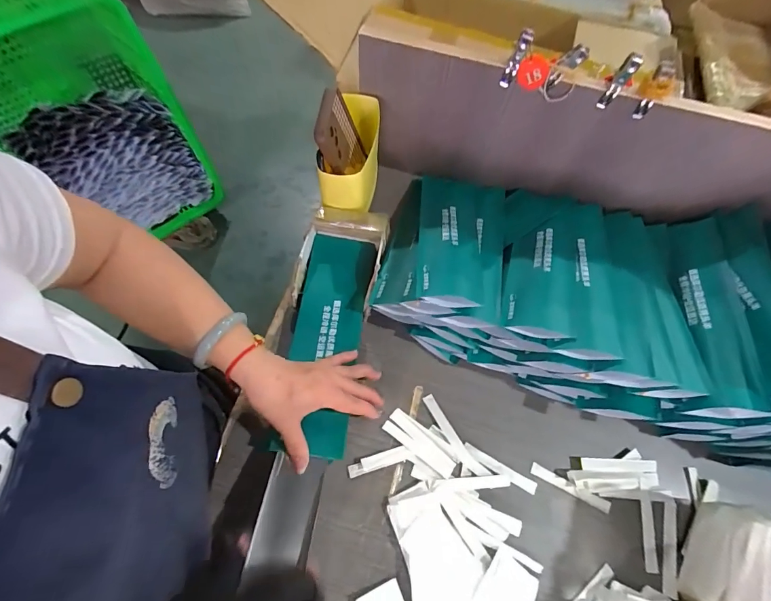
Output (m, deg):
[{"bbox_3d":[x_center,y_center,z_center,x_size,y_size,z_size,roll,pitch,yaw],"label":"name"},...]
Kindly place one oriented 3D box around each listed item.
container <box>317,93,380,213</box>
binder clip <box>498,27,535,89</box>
[{"bbox_3d":[-0.044,-0.204,0.518,0.072,0.069,0.151,6,64,0],"label":"container"},{"bbox_3d":[0.151,-0.278,0.439,0.016,0.065,0.019,31,67,12],"label":"binder clip"}]

